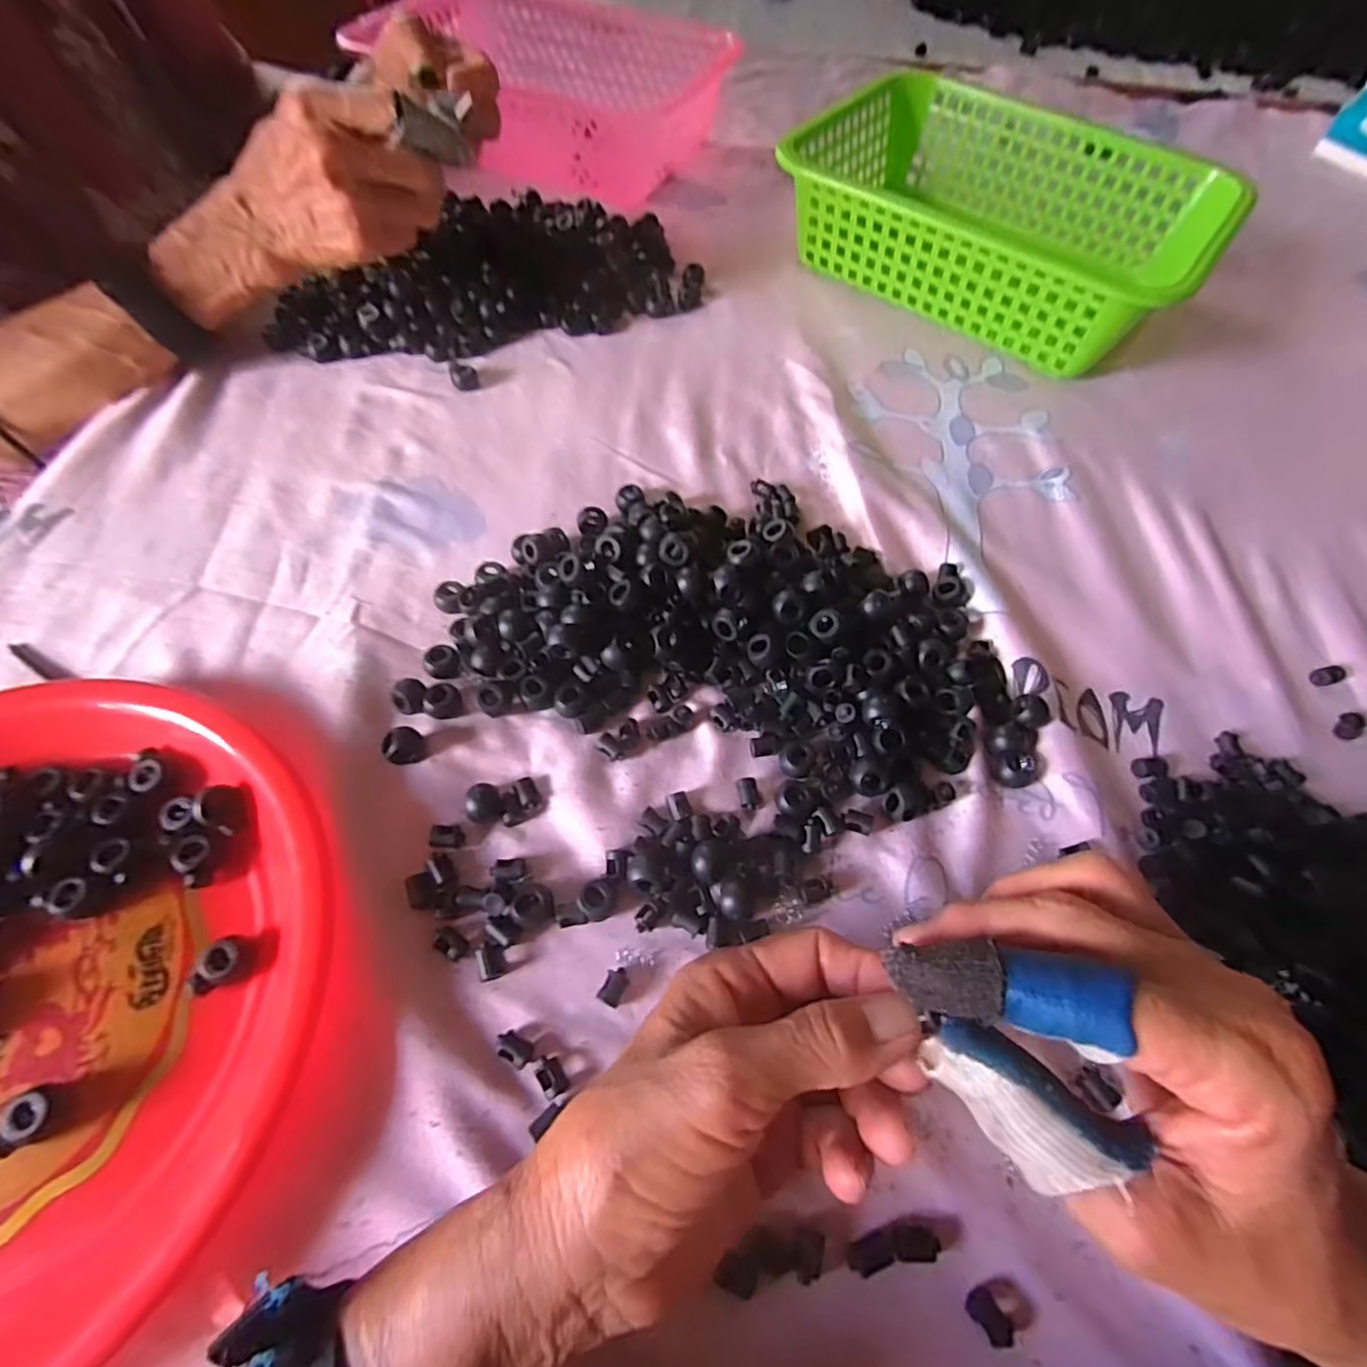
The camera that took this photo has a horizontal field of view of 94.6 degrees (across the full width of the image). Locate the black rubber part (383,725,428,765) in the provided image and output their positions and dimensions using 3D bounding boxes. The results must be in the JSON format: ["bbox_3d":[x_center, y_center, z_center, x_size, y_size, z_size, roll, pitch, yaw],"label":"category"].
[{"bbox_3d":[-0.130,0.029,0.294,0.014,0.014,0.017,40,66,17],"label":"black rubber part"}]

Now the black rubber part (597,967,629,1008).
[{"bbox_3d":[-0.028,0.123,0.257,0.009,0.006,0.014,22,62,9],"label":"black rubber part"}]

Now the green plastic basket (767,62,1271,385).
[{"bbox_3d":[0.241,-0.357,0.489,0.290,0.073,0.199,35,65,15],"label":"green plastic basket"}]

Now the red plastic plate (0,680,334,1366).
[{"bbox_3d":[-0.262,0.118,0.233,0.248,0.030,0.245,1,61,-3],"label":"red plastic plate"}]

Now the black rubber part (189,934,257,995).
[{"bbox_3d":[-0.182,0.110,0.250,0.021,0.013,0.017,-17,64,-12],"label":"black rubber part"}]

